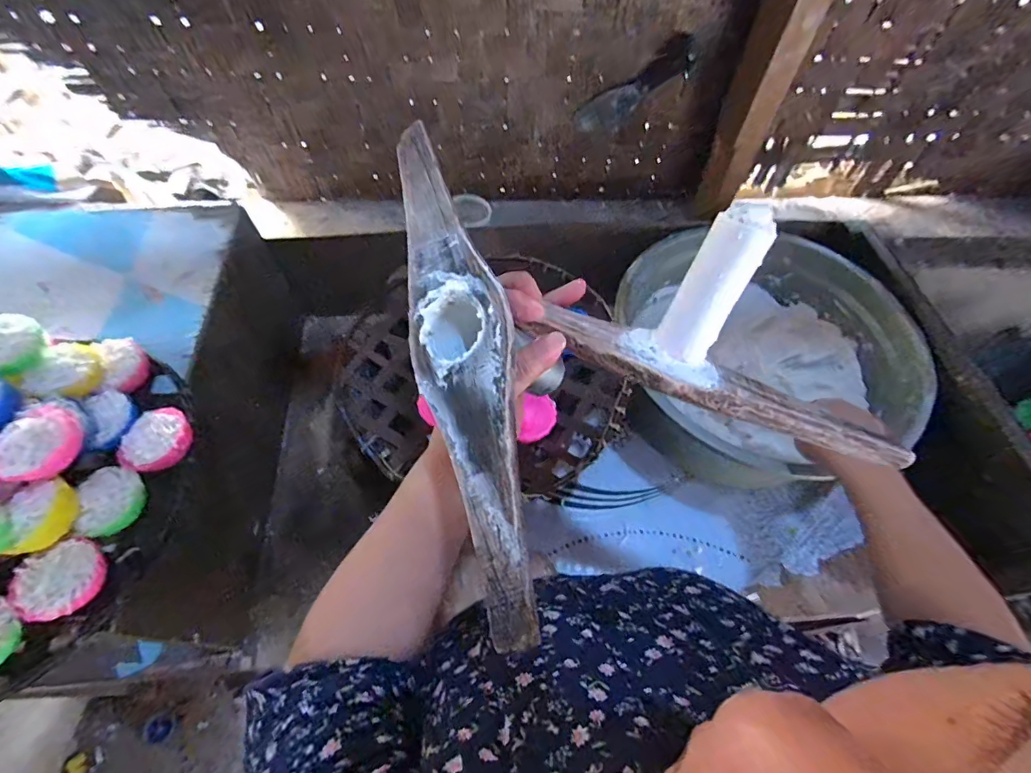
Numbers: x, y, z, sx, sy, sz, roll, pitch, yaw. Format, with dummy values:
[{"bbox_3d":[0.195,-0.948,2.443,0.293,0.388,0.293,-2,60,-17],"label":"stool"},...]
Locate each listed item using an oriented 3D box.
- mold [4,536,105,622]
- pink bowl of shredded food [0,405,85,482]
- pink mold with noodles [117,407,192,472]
[{"bbox_3d":[-0.361,0.151,0.372,0.053,0.020,0.058,1,59,-1],"label":"mold"},{"bbox_3d":[-0.388,0.049,0.382,0.050,0.028,0.058,46,41,-14],"label":"pink bowl of shredded food"},{"bbox_3d":[-0.328,0.052,0.436,0.056,0.034,0.058,31,63,16],"label":"pink mold with noodles"}]

